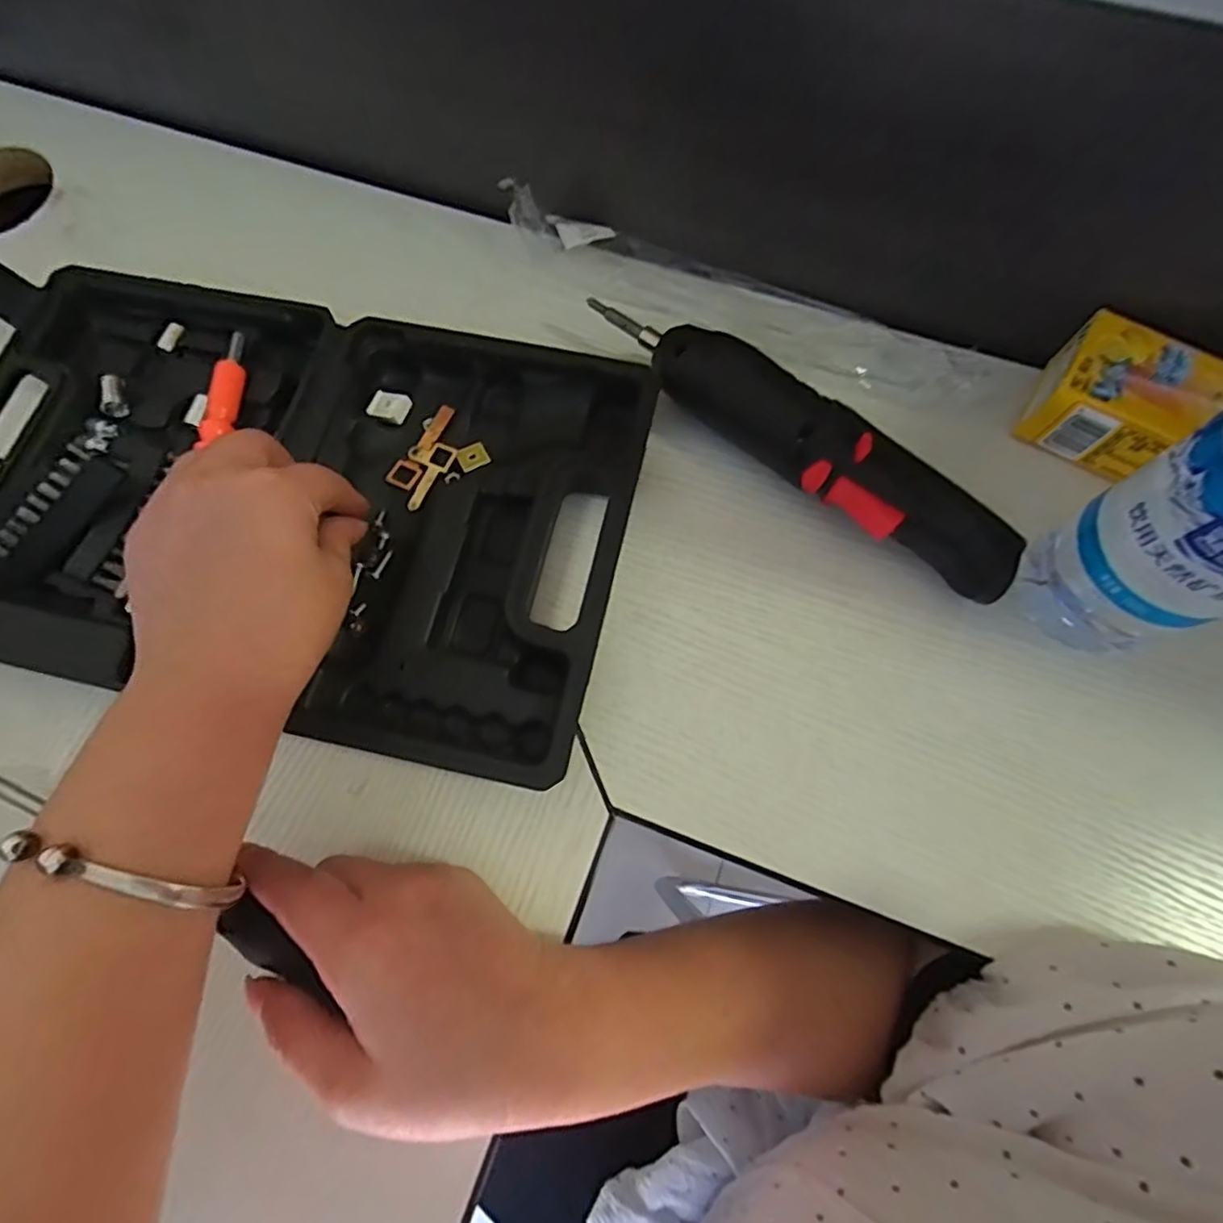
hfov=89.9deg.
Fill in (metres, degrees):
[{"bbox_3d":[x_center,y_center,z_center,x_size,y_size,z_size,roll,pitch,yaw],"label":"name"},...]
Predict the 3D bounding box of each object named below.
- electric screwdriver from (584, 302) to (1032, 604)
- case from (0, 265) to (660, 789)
[{"bbox_3d":[0.087,-0.088,0.303,0.239,0.040,0.044,39,77,12],"label":"electric screwdriver"},{"bbox_3d":[-0.165,-0.058,0.299,0.345,0.031,0.209,12,73,5],"label":"case"}]

